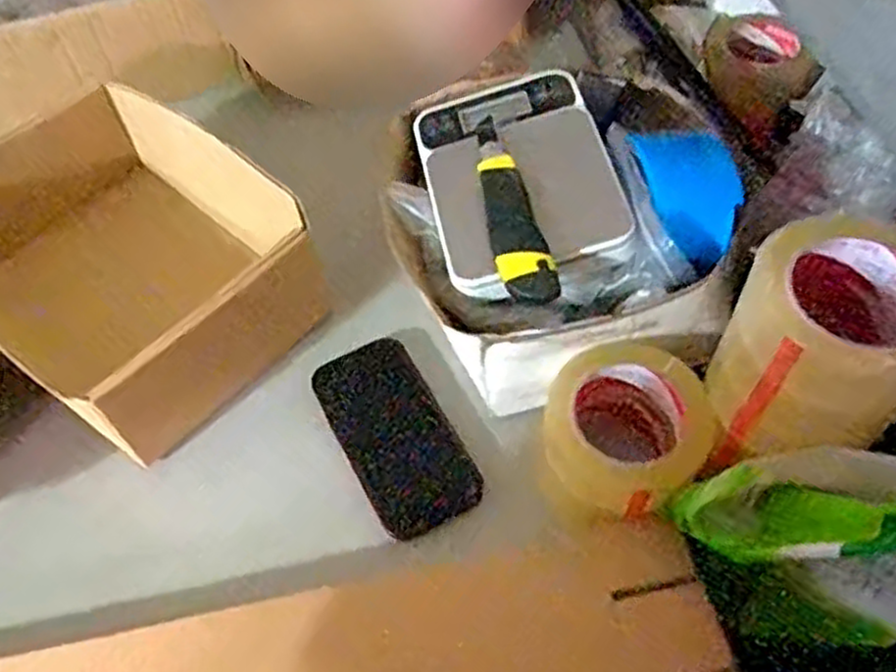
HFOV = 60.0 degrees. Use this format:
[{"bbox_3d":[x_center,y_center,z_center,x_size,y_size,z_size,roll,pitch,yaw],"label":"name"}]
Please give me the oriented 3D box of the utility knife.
[{"bbox_3d":[0.044,-0.101,0.595,0.039,0.027,0.178,-11,56,-5],"label":"utility knife"}]

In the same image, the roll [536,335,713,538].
[{"bbox_3d":[0.124,0.065,0.545,0.112,0.053,0.117,-1,56,2],"label":"roll"}]

